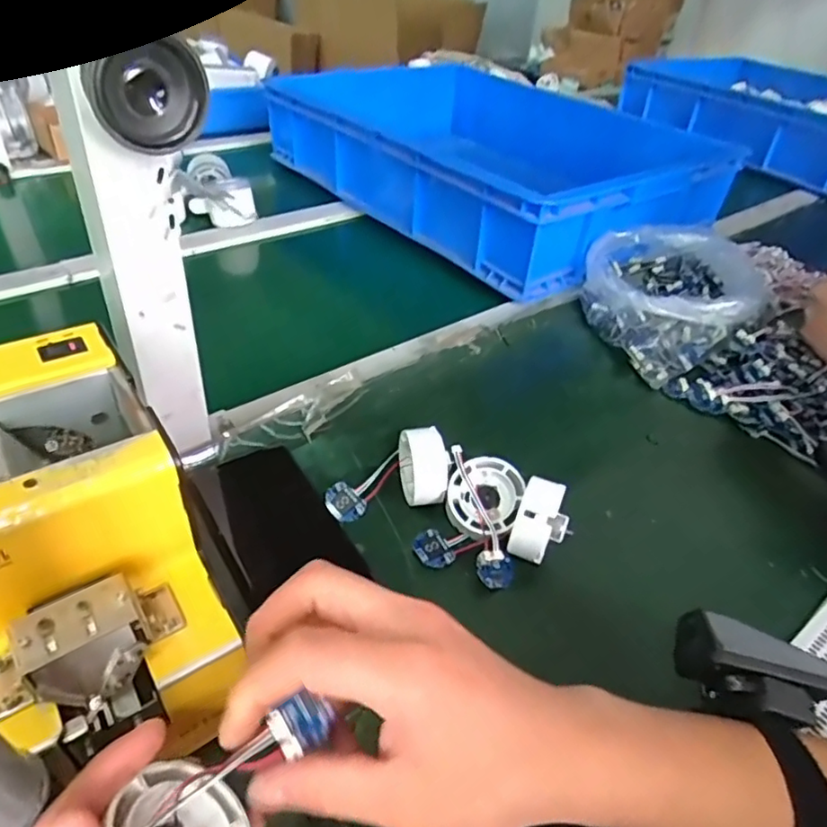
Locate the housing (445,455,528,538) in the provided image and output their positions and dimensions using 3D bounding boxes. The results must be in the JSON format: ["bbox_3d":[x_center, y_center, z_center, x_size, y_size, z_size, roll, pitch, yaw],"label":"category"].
[{"bbox_3d":[0.049,0.058,0.418,0.053,0.016,0.053,0,67,0],"label":"housing"}]

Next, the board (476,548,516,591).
[{"bbox_3d":[0.055,0.103,0.396,0.029,0.007,0.024,14,78,-29],"label":"board"}]

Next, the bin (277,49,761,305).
[{"bbox_3d":[0.083,-0.370,0.875,0.356,0.120,0.567,-24,49,-31],"label":"bin"}]

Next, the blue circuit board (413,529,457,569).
[{"bbox_3d":[0.014,0.092,0.413,0.024,0.007,0.032,-16,45,-24],"label":"blue circuit board"}]

